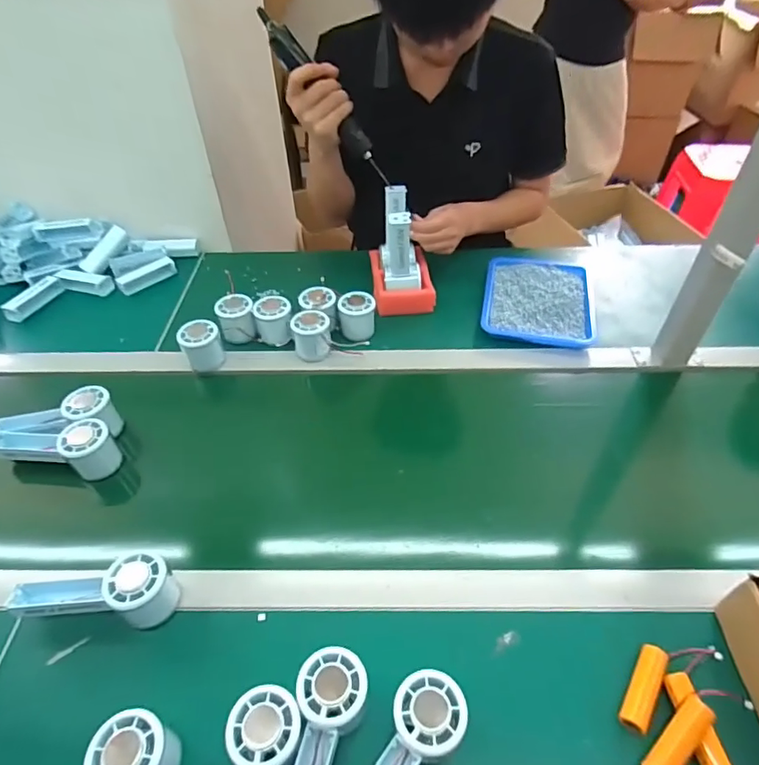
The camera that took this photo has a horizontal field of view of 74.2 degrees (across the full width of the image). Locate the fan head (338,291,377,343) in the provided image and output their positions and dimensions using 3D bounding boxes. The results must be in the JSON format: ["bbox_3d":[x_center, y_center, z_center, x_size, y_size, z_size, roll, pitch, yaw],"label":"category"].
[{"bbox_3d":[-0.035,-0.103,0.792,0.058,0.060,0.051,-5,46,-3],"label":"fan head"}]

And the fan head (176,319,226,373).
[{"bbox_3d":[-0.265,-0.058,0.748,0.058,0.058,0.056,-20,49,-17],"label":"fan head"}]

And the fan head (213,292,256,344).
[{"bbox_3d":[-0.224,-0.100,0.793,0.057,0.062,0.051,-12,47,-10],"label":"fan head"}]

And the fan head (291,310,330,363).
[{"bbox_3d":[-0.101,-0.069,0.758,0.054,0.062,0.050,-5,46,-3],"label":"fan head"}]

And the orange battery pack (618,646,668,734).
[{"bbox_3d":[0.234,0.269,0.443,0.022,0.015,0.072,26,52,24],"label":"orange battery pack"}]

